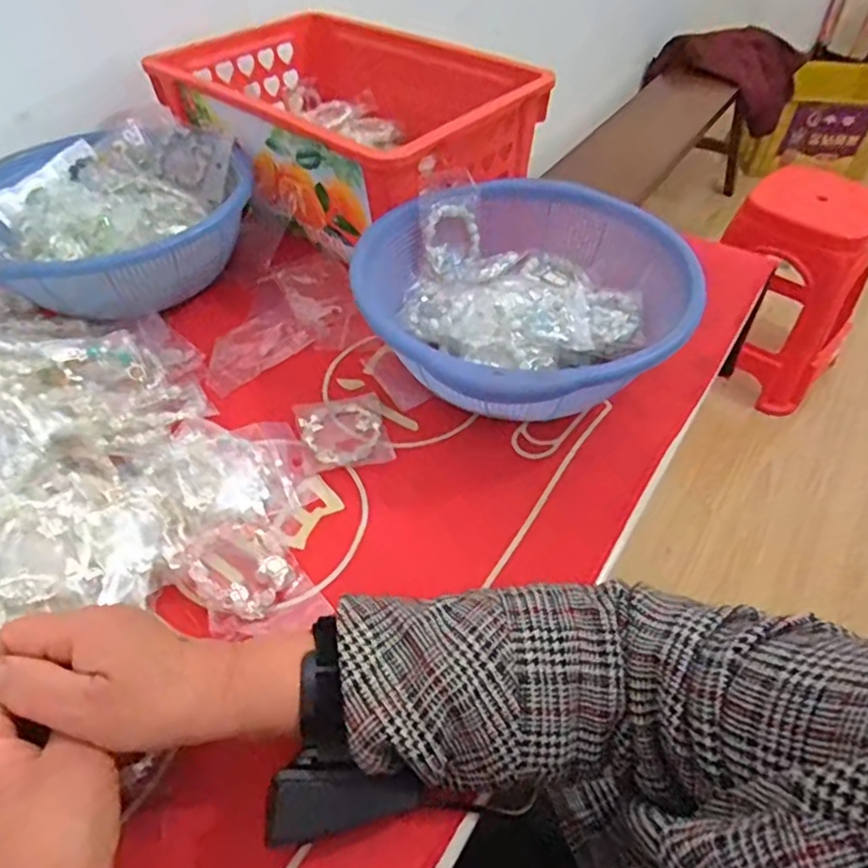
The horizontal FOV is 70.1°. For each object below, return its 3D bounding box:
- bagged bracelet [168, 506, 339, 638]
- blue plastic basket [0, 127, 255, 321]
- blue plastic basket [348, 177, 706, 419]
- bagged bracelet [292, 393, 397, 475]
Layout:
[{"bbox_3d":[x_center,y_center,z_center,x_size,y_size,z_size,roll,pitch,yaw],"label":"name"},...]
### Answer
[{"bbox_3d":[-0.117,0.093,0.392,0.065,0.026,0.088,-33,54,-25],"label":"bagged bracelet"},{"bbox_3d":[-0.308,-0.202,0.594,0.229,0.083,0.264,27,54,24],"label":"blue plastic basket"},{"bbox_3d":[0.074,-0.107,0.498,0.255,0.082,0.248,-1,47,1],"label":"blue plastic basket"},{"bbox_3d":[-0.071,-0.001,0.485,0.067,0.010,0.071,-12,48,-9],"label":"bagged bracelet"}]

